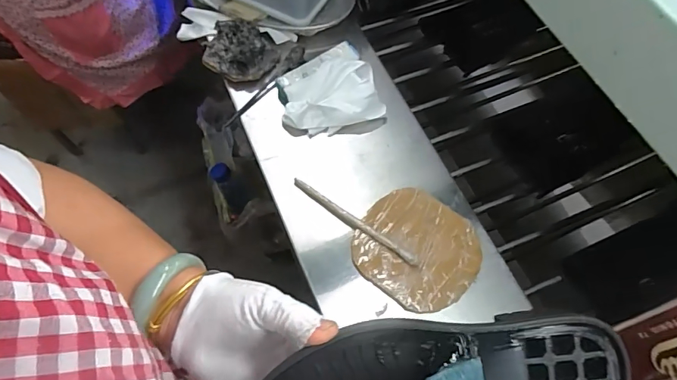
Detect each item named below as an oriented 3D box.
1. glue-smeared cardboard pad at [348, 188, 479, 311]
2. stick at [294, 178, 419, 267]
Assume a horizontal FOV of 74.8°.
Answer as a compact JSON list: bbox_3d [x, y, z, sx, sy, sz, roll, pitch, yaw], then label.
[{"bbox_3d":[0.101,0.073,0.564,0.152,0.012,0.143,33,68,14],"label":"glue-smeared cardboard pad"},{"bbox_3d":[0.020,0.039,0.580,0.196,0.016,0.015,34,68,14],"label":"stick"}]

